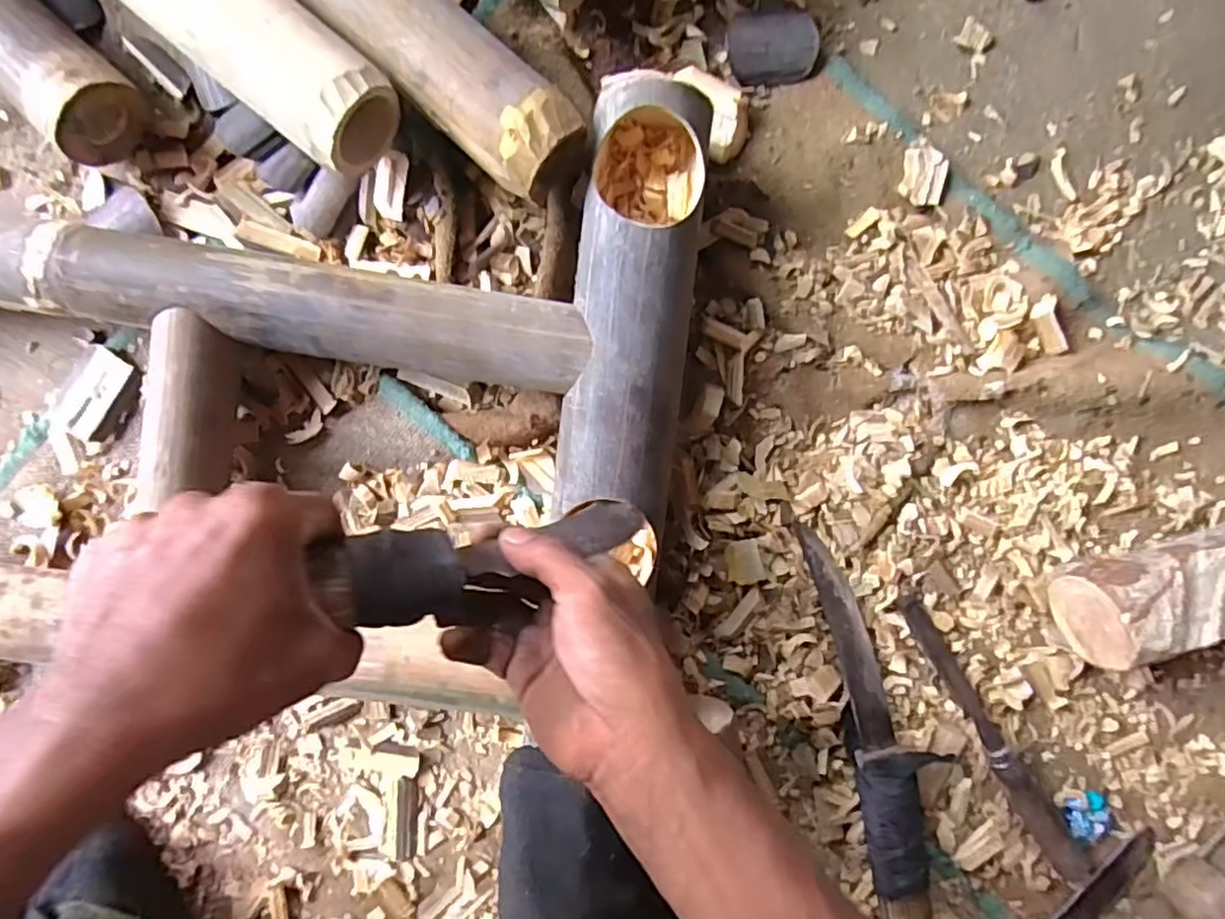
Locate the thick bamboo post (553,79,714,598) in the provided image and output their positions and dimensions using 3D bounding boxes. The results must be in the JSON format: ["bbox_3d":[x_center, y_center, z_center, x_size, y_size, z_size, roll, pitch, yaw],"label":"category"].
[{"bbox_3d":[0.011,-0.075,0.447,0.081,0.076,0.321,5,92,-3],"label":"thick bamboo post"}]

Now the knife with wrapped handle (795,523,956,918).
[{"bbox_3d":[0.202,0.195,0.492,0.066,0.032,0.292,-11,93,-2],"label":"knife with wrapped handle"}]

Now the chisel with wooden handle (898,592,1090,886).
[{"bbox_3d":[0.288,0.213,0.499,0.024,0.028,0.252,-33,93,-1],"label":"chisel with wooden handle"}]

